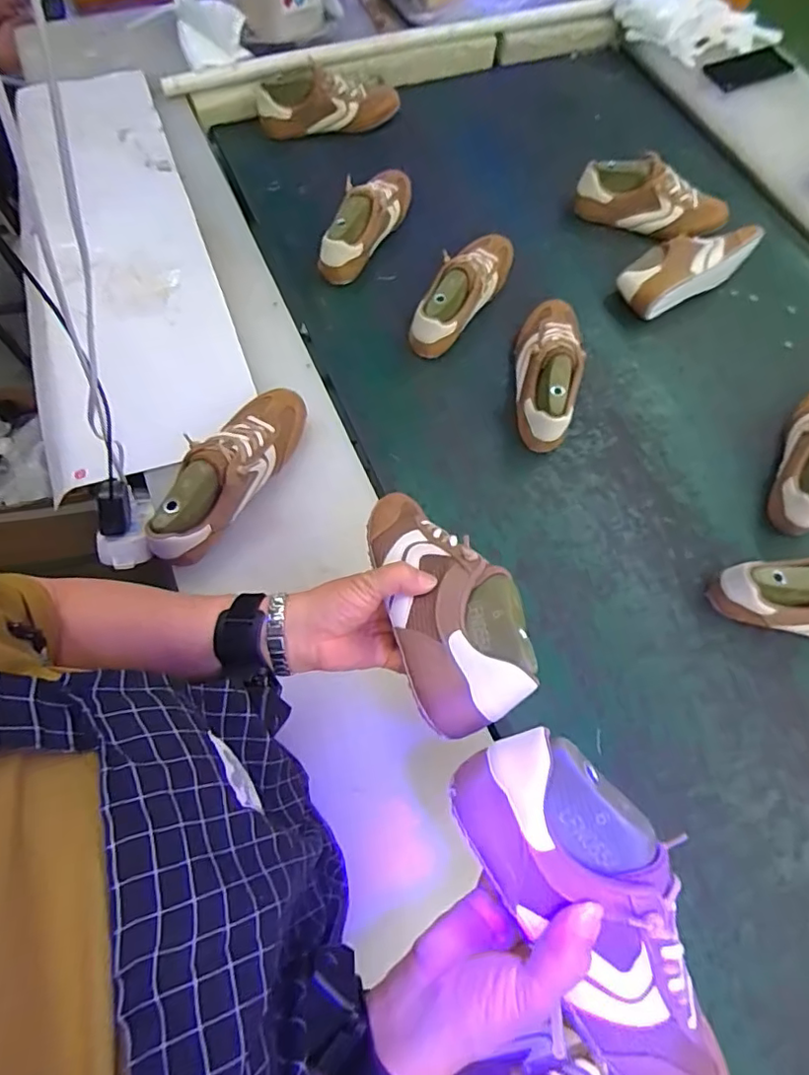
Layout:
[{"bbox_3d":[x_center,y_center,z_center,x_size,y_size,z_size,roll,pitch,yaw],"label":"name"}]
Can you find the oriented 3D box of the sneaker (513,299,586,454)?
[{"bbox_3d":[0.192,-0.235,0.753,0.082,0.078,0.236,11,67,4],"label":"sneaker"}]

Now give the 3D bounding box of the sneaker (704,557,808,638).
[{"bbox_3d":[0.485,0.069,0.638,0.239,0.074,0.077,9,67,3],"label":"sneaker"}]

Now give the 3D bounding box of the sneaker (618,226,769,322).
[{"bbox_3d":[0.425,-0.409,0.842,0.220,0.083,0.087,-26,70,-12],"label":"sneaker"}]

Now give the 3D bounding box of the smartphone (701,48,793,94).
[{"bbox_3d":[0.637,-0.868,1.035,0.173,0.013,0.081,-23,77,-11],"label":"smartphone"}]

